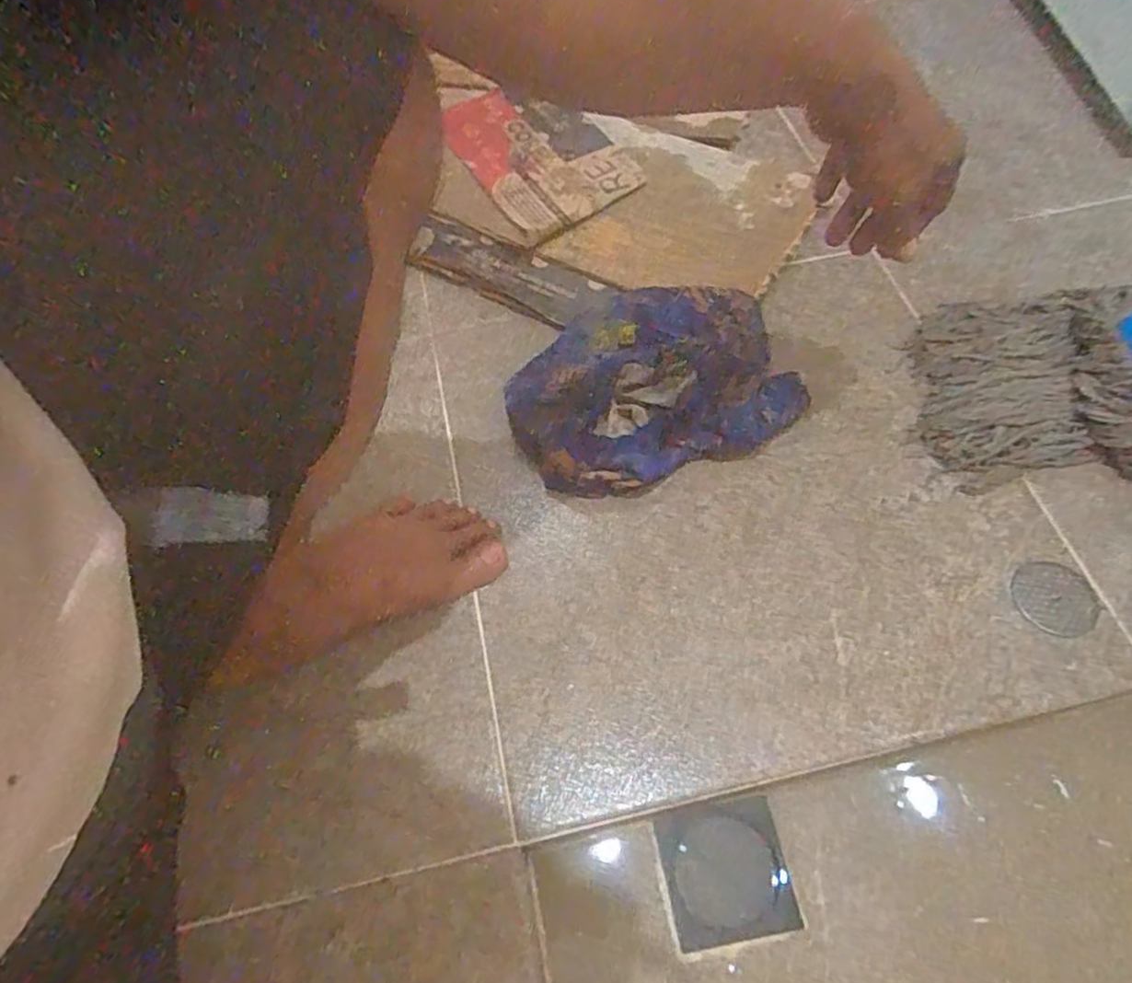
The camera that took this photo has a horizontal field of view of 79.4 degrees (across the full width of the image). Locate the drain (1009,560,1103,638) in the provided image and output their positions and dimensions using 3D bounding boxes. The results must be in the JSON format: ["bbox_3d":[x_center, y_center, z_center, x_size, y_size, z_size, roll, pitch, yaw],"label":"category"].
[{"bbox_3d":[0.402,0.087,0.561,0.063,0.004,0.063,-1,60,2],"label":"drain"}]

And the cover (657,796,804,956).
[{"bbox_3d":[0.129,0.308,0.553,0.096,0.007,0.095,-10,60,-3],"label":"cover"}]

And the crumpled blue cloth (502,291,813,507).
[{"bbox_3d":[0.078,-0.113,0.662,0.263,0.054,0.209,-20,61,-9],"label":"crumpled blue cloth"}]

